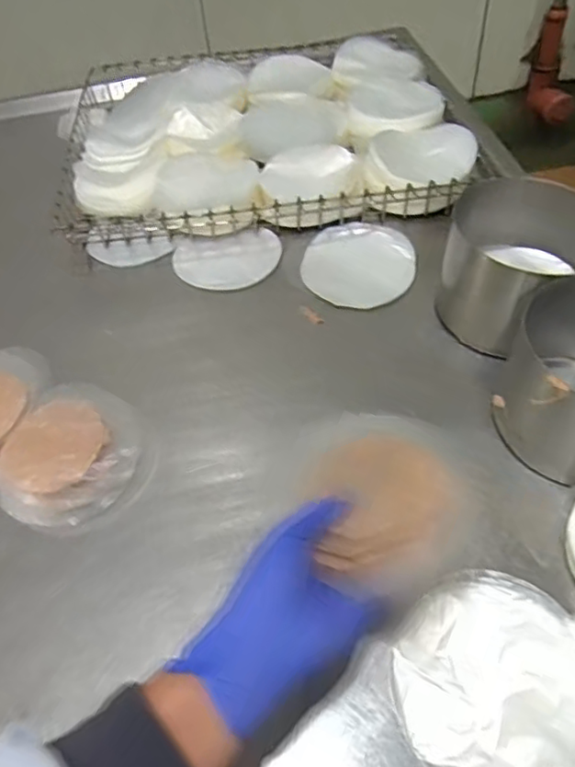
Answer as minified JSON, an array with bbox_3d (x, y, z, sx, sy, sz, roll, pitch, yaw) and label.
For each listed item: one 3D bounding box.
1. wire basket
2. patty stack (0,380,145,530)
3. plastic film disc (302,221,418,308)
[{"bbox_3d":[-0.039,-0.352,0.834,0.510,0.059,0.439,-7,51,1],"label":"wire basket"},{"bbox_3d":[-0.187,0.064,0.534,0.116,0.034,0.130,18,56,19],"label":"patty stack"},{"bbox_3d":[0.081,-0.138,0.685,0.120,0.005,0.137,1,52,7],"label":"plastic film disc"}]

